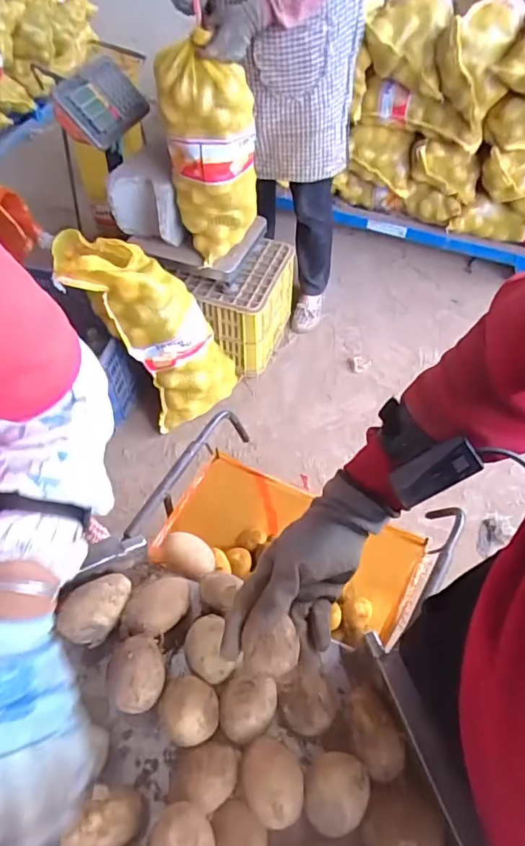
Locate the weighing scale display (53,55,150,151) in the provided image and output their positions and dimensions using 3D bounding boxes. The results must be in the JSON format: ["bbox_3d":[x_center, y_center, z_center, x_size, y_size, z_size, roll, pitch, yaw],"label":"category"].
[{"bbox_3d":[-0.429,-0.902,1.457,0.184,0.085,0.294,37,52,-25],"label":"weighing scale display"}]

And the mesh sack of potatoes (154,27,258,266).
[{"bbox_3d":[-0.137,-0.702,1.372,0.234,0.478,0.185,1,54,0],"label":"mesh sack of potatoes"}]

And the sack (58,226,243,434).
[{"bbox_3d":[-0.291,-0.285,1.480,0.220,0.609,0.282,-7,47,35],"label":"sack"}]

